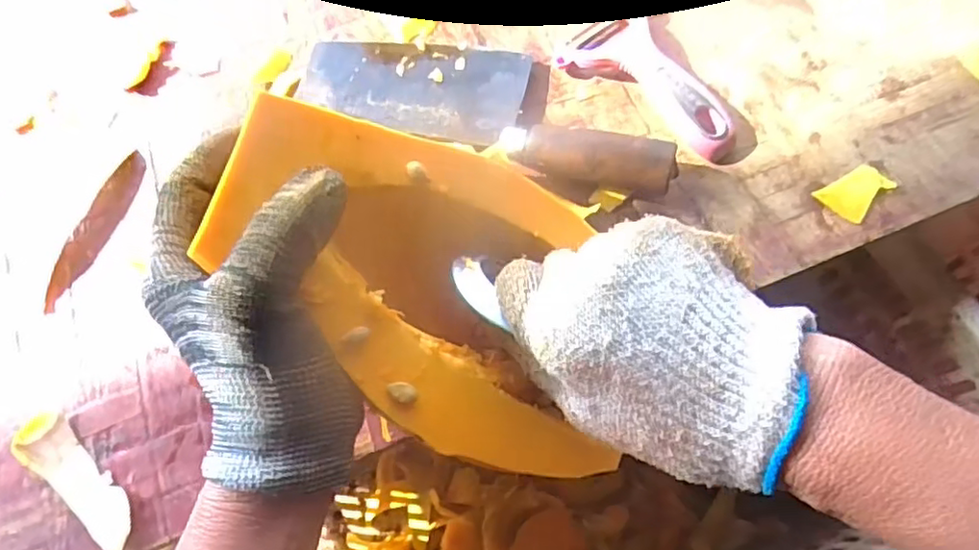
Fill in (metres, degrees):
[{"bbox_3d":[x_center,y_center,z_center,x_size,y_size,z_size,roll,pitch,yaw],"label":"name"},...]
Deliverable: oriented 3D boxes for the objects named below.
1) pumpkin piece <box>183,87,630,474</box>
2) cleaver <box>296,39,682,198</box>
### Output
[{"bbox_3d":[-0.030,0.013,0.291,0.189,0.070,0.133,14,76,-26],"label":"pumpkin piece"},{"bbox_3d":[-0.004,-0.113,0.401,0.246,0.035,0.076,21,72,9],"label":"cleaver"}]

